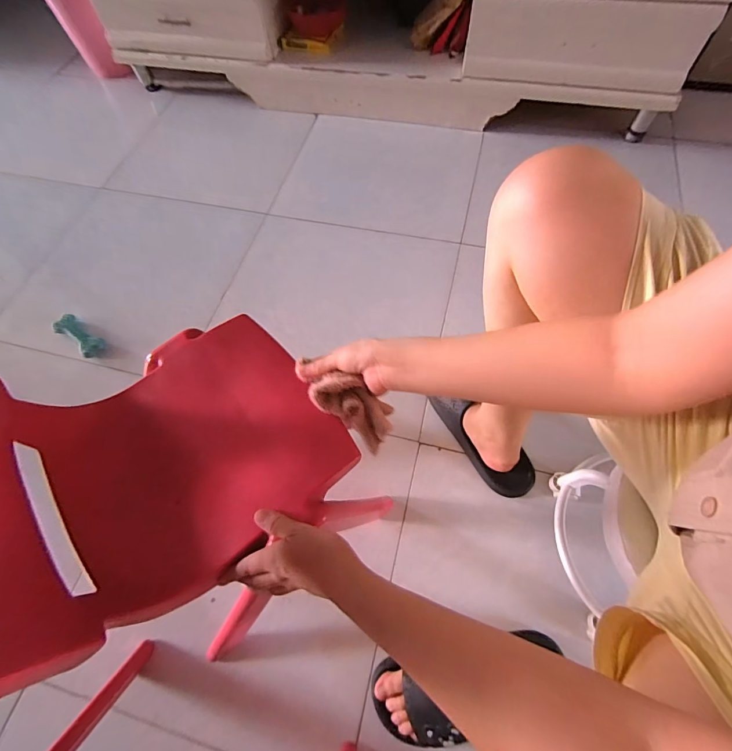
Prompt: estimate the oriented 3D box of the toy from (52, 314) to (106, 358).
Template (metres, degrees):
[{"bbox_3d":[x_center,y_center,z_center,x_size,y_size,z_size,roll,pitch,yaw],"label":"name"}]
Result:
[{"bbox_3d":[-0.649,-0.092,0.872,0.138,0.030,0.049,33,70,17],"label":"toy"}]

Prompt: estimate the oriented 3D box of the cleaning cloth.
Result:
[{"bbox_3d":[-0.012,0.039,0.480,0.113,0.028,0.057,39,68,-17],"label":"cleaning cloth"}]

